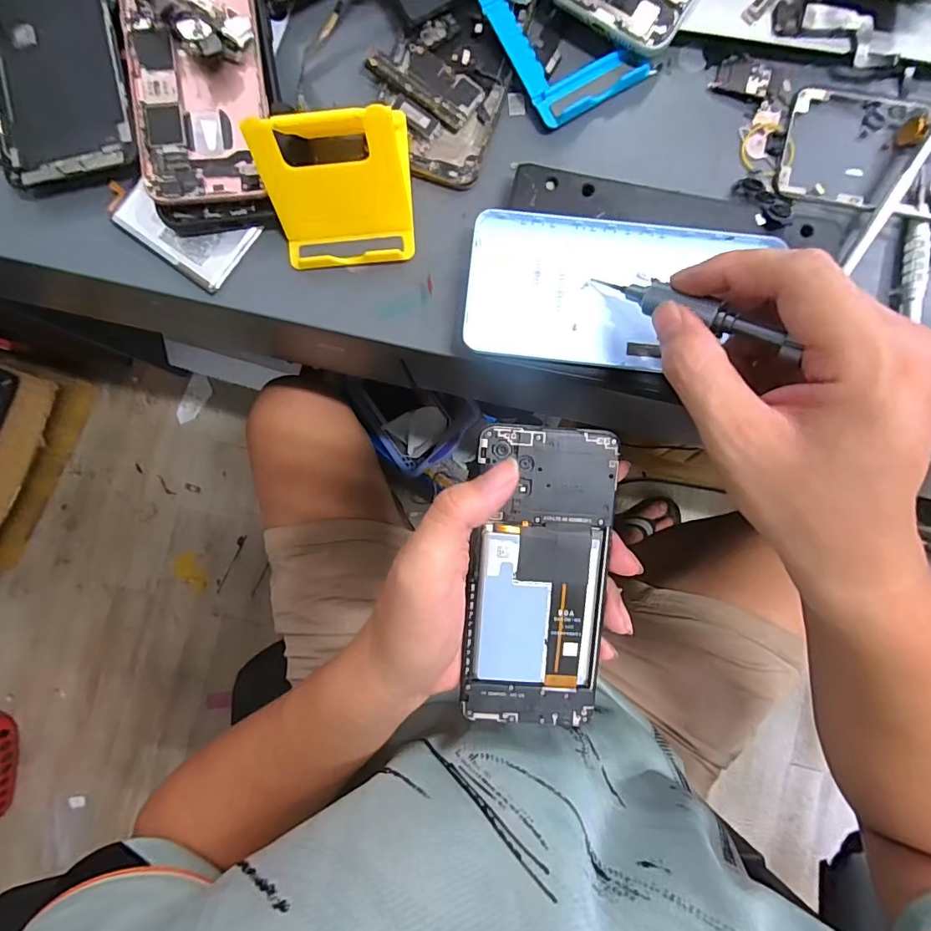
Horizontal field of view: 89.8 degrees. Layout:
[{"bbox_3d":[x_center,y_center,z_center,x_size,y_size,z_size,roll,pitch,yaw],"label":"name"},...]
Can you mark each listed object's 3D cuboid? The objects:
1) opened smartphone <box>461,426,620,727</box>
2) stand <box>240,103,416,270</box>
[{"bbox_3d":[0.038,0.061,0.245,0.070,0.004,0.158,5,97,0],"label":"opened smartphone"},{"bbox_3d":[-0.066,-0.152,0.238,0.072,0.050,0.080,-5,89,0],"label":"stand"}]

